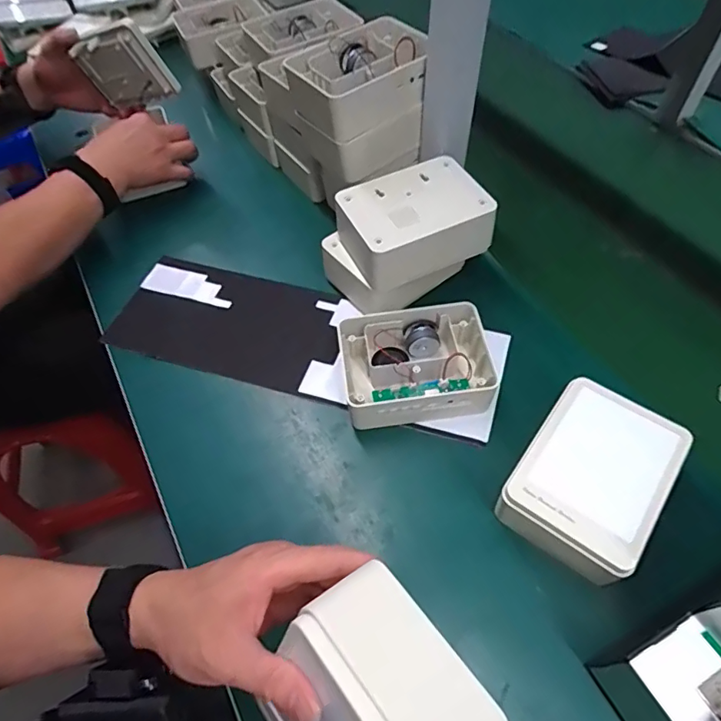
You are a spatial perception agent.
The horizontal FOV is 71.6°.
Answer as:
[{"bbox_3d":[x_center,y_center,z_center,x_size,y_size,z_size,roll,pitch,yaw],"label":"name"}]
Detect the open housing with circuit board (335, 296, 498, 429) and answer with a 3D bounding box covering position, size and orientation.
[{"bbox_3d":[0.057,0.005,0.501,0.149,0.050,0.108,-8,55,-3],"label":"open housing with circuit board"}]

